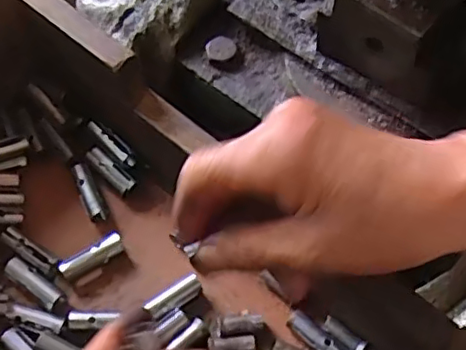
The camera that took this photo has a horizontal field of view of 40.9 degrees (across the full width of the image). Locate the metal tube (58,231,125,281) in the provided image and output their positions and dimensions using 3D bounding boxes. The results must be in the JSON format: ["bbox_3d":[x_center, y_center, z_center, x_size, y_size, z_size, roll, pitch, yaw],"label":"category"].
[{"bbox_3d":[-0.079,0.046,0.354,0.037,0.012,0.011,-34,68,-14],"label":"metal tube"}]

